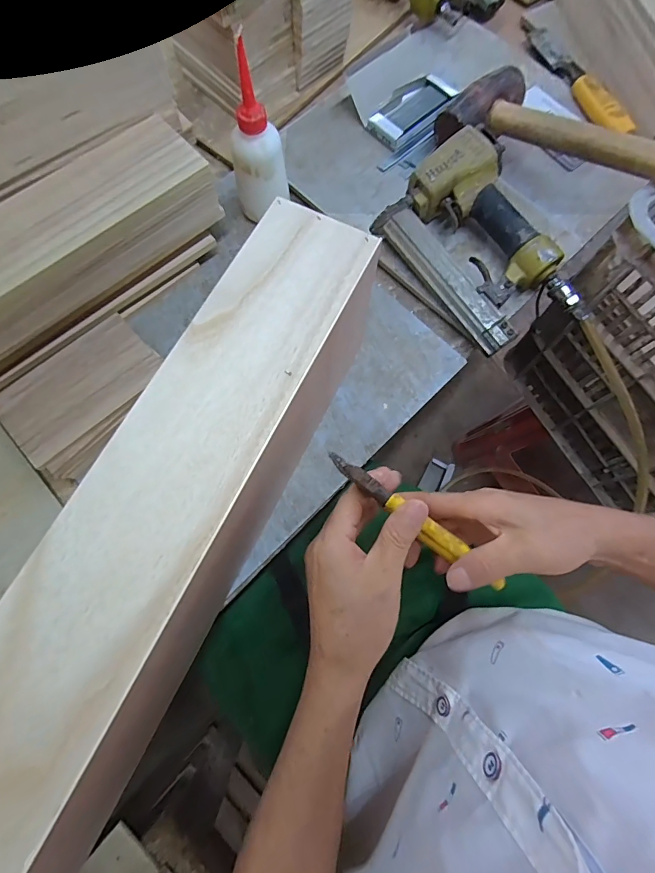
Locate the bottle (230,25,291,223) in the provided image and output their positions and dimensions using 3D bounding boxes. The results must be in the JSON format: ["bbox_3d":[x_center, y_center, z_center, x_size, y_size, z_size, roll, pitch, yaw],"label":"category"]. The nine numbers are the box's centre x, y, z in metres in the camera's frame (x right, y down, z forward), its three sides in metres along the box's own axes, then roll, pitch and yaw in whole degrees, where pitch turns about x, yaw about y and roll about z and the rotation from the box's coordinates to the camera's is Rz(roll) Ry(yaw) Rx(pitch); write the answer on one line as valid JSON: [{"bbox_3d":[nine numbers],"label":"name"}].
[{"bbox_3d":[-0.075,-0.323,0.435,0.059,0.156,0.070,-2,75,-3],"label":"bottle"}]

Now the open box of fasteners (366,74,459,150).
[{"bbox_3d":[0.117,-0.442,0.541,0.131,0.018,0.058,-43,80,-12],"label":"open box of fasteners"}]

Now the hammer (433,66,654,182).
[{"bbox_3d":[0.264,-0.343,0.447,0.107,0.040,0.284,-40,63,-12],"label":"hammer"}]

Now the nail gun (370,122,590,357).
[{"bbox_3d":[0.182,-0.218,0.457,0.153,0.071,0.237,-37,79,-11],"label":"nail gun"}]

